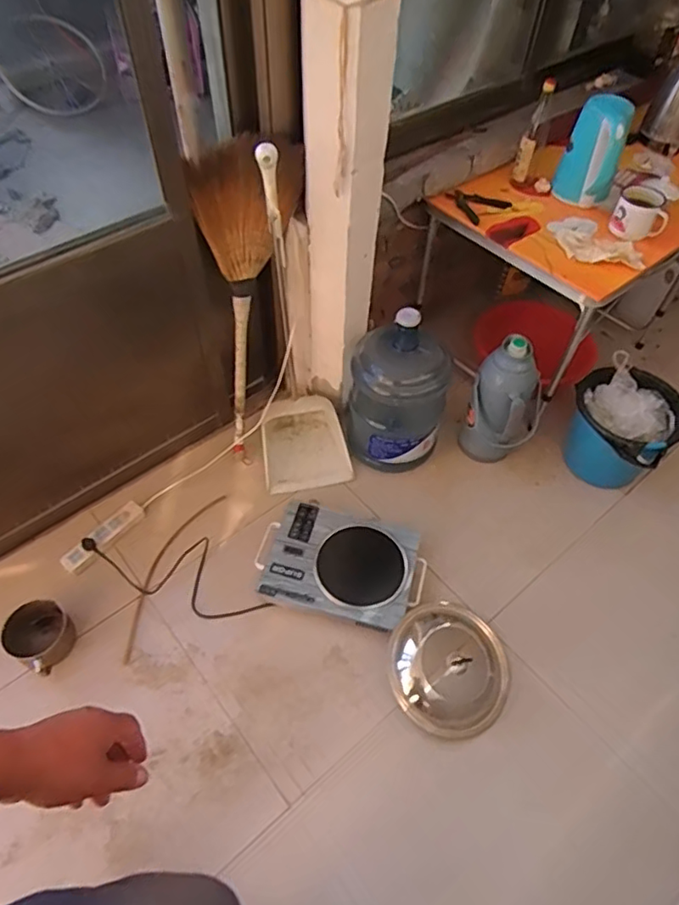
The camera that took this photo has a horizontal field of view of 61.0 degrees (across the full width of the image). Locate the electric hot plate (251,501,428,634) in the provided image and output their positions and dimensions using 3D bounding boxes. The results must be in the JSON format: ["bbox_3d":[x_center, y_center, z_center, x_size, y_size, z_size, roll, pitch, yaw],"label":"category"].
[{"bbox_3d":[0.003,0.275,1.441,0.410,0.056,0.281,15,54,10],"label":"electric hot plate"}]

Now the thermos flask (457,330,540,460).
[{"bbox_3d":[0.440,-0.125,1.529,0.192,0.376,0.149,23,56,15],"label":"thermos flask"}]

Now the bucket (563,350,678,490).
[{"bbox_3d":[0.748,-0.059,1.571,0.258,0.244,0.270,1,53,-1],"label":"bucket"}]

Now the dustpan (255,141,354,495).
[{"bbox_3d":[-0.098,-0.248,1.366,0.235,0.786,0.297,-6,55,-5],"label":"dustpan"}]

